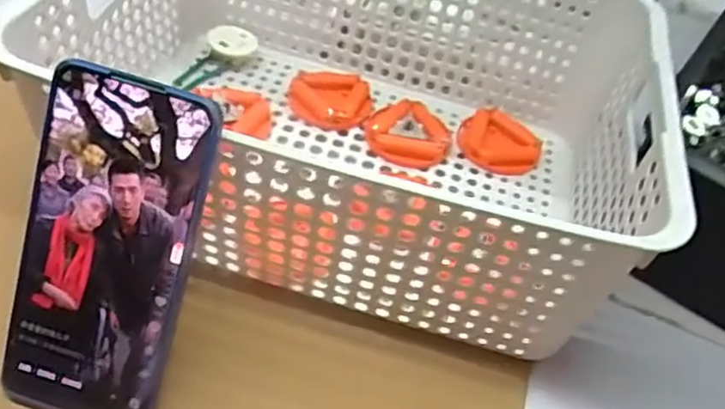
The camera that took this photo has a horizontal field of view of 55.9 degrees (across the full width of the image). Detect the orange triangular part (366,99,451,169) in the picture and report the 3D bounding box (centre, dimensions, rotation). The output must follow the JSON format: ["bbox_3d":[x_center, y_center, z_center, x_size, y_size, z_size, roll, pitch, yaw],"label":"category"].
[{"bbox_3d":[0.035,-0.055,0.512,0.061,0.014,0.062,12,47,0],"label":"orange triangular part"}]

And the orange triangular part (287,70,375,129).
[{"bbox_3d":[-0.024,-0.081,0.523,0.061,0.015,0.056,5,47,-6],"label":"orange triangular part"}]

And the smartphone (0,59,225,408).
[{"bbox_3d":[-0.117,0.025,0.311,0.075,0.166,0.005,18,13,3],"label":"smartphone"}]

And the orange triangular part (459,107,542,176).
[{"bbox_3d":[0.105,-0.050,0.525,0.062,0.011,0.063,2,48,-8],"label":"orange triangular part"}]

